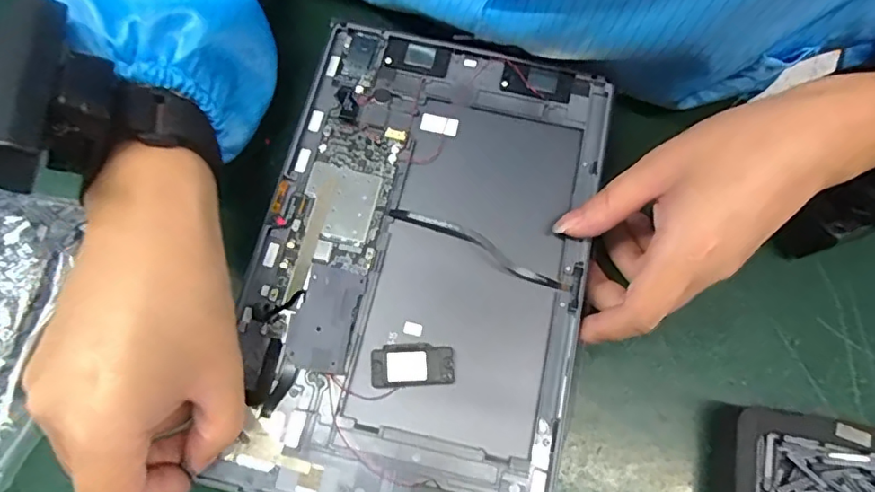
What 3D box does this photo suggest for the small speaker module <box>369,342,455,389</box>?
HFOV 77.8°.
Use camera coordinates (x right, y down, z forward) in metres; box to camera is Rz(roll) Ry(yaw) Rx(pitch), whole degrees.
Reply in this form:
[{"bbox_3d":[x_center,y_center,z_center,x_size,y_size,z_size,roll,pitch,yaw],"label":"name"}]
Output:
[{"bbox_3d":[-0.012,0.057,0.263,0.040,0.005,0.020,-4,74,-1],"label":"small speaker module"}]

